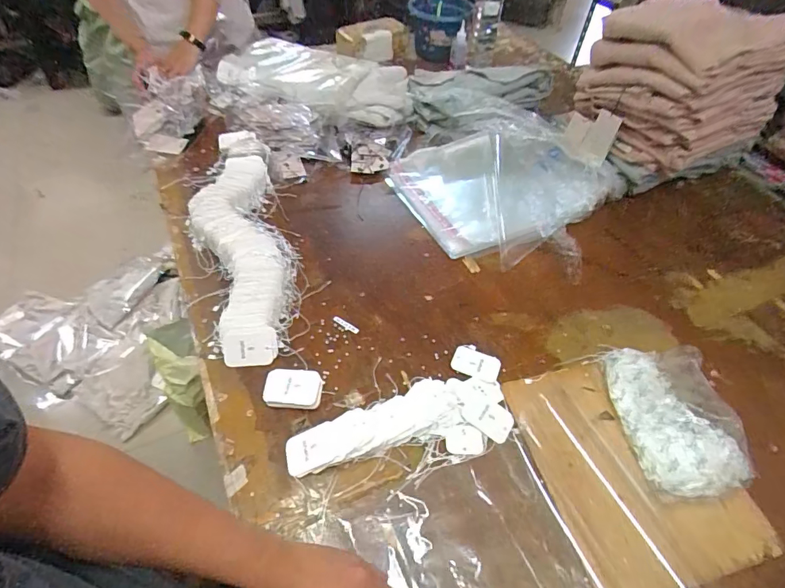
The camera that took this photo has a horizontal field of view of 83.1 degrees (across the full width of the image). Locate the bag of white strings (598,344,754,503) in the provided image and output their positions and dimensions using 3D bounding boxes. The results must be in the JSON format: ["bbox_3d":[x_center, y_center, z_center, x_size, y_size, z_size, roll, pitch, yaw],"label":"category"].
[{"bbox_3d":[0.365,0.144,0.579,0.114,0.100,0.214,-9,51,-9],"label":"bag of white strings"}]

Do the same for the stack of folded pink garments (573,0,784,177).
[{"bbox_3d":[0.544,-0.394,0.842,0.244,0.225,0.250,-12,52,-13],"label":"stack of folded pink garments"}]

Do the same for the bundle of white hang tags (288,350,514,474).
[{"bbox_3d":[0.030,0.175,0.590,0.315,0.031,0.135,-25,55,-21],"label":"bundle of white hang tags"}]

